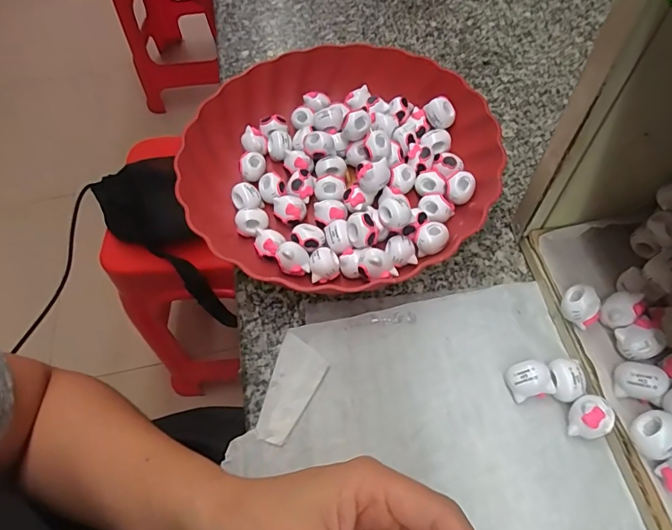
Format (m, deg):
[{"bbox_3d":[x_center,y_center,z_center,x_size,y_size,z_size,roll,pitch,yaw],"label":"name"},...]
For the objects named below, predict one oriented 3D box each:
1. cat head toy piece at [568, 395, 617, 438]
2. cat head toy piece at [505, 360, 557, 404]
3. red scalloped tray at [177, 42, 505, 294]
[{"bbox_3d":[0.147,0.089,0.260,0.024,0.023,0.022,-2,59,3],"label":"cat head toy piece"},{"bbox_3d":[0.118,0.072,0.275,0.023,0.019,0.021,-16,60,-5],"label":"cat head toy piece"},{"bbox_3d":[0.001,-0.080,0.361,0.235,0.048,0.228,-39,64,-17],"label":"red scalloped tray"}]

